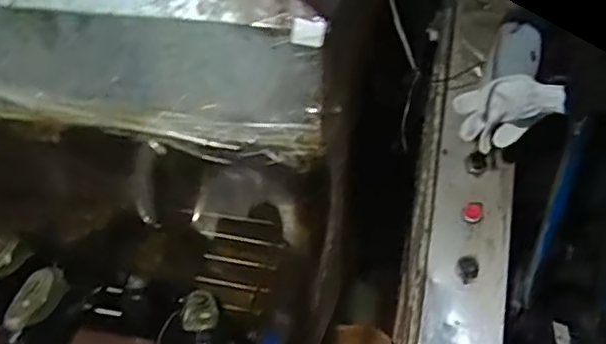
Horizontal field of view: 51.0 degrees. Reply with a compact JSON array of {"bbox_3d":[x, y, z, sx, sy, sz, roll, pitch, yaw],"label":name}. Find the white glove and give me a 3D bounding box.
[{"bbox_3d":[0.311,-0.083,0.957,0.144,0.122,0.086,22,34,29],"label":"white glove"}]

